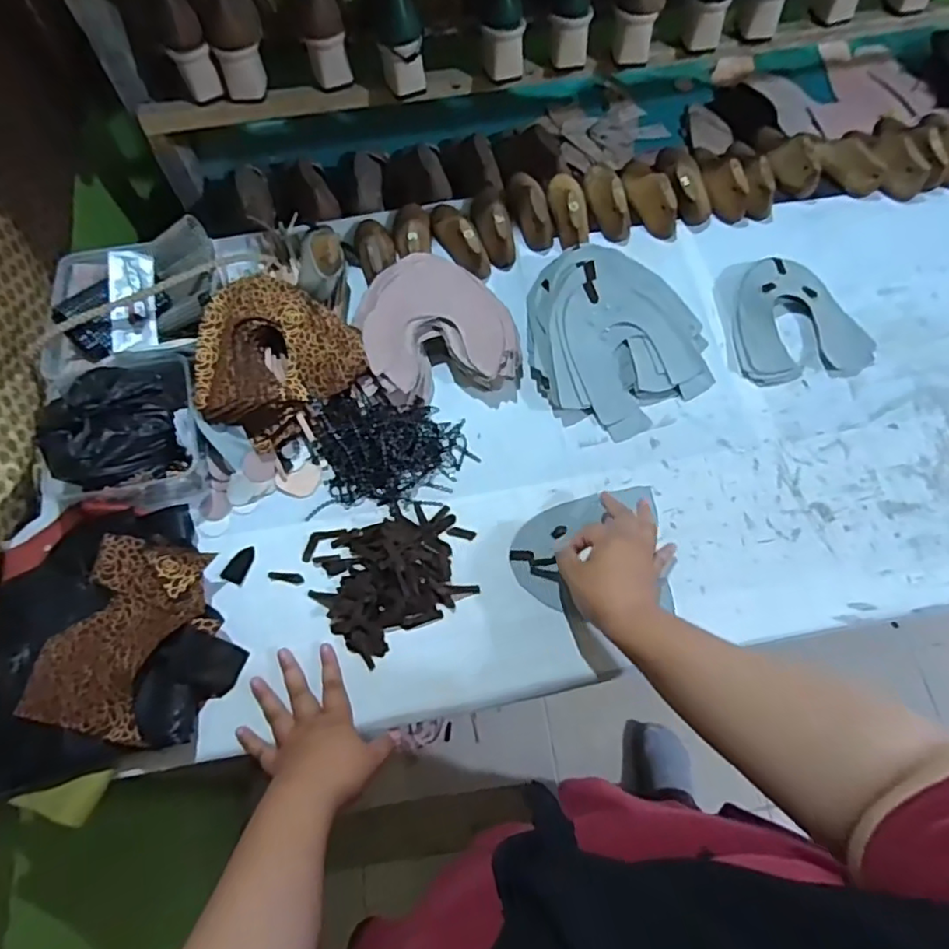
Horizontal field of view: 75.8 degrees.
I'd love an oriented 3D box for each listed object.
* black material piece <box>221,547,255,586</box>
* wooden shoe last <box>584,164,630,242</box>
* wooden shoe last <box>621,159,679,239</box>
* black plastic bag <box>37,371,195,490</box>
[{"bbox_3d":[-0.259,0.098,0.670,0.025,0.004,0.042,16,67,9],"label":"black material piece"},{"bbox_3d":[0.190,-0.397,0.861,0.051,0.056,0.135,-17,66,-6],"label":"wooden shoe last"},{"bbox_3d":[0.242,-0.400,0.856,0.051,0.057,0.143,-14,66,-5],"label":"wooden shoe last"},{"bbox_3d":[-0.396,-0.064,0.663,0.132,0.077,0.139,-15,66,-5],"label":"black plastic bag"}]

